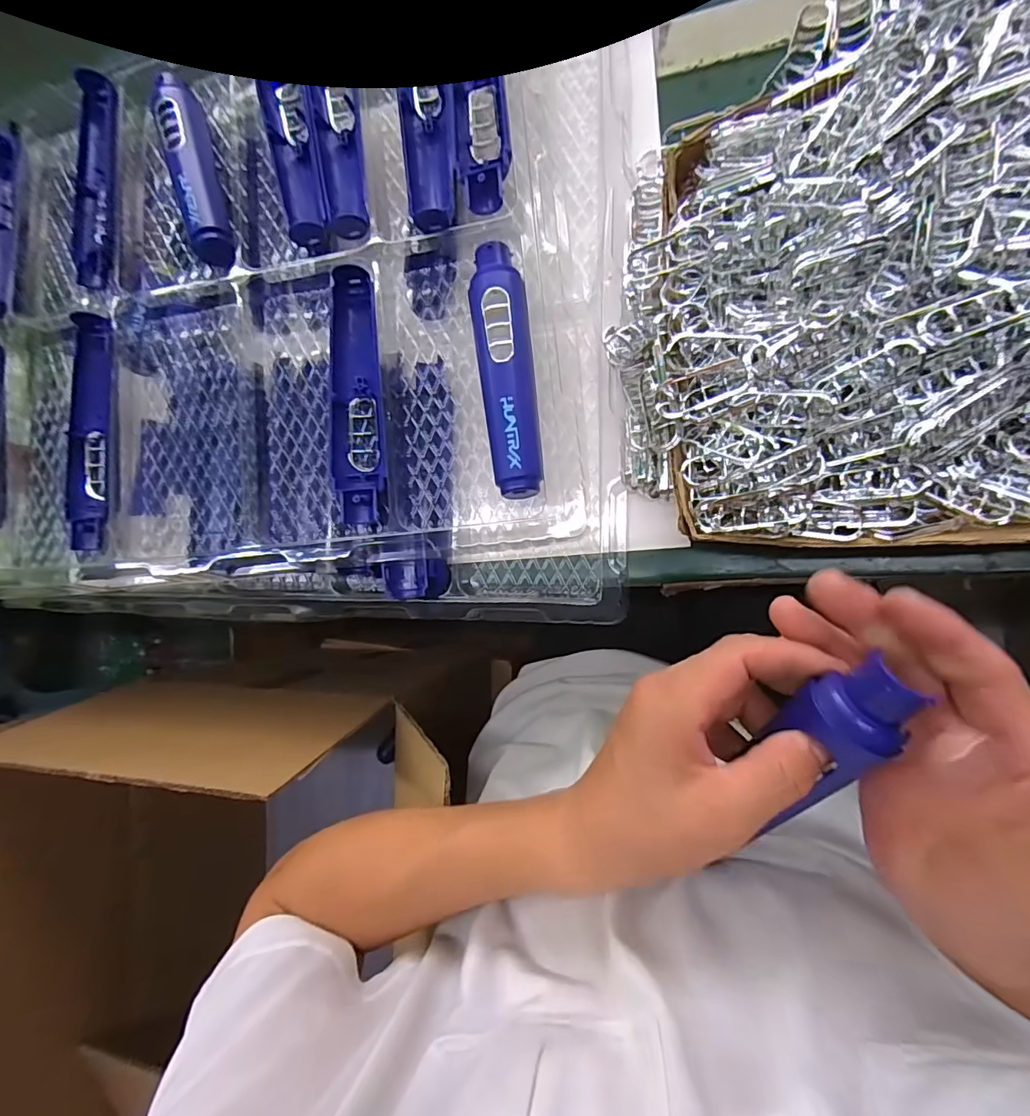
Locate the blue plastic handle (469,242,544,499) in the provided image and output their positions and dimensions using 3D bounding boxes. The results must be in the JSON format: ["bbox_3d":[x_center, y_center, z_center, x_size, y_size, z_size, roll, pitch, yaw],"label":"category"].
[{"bbox_3d":[-0.006,-0.125,0.340,0.036,0.028,0.171,-7,86,8],"label":"blue plastic handle"}]

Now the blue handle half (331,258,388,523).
[{"bbox_3d":[-0.109,-0.110,0.356,0.036,0.024,0.173,-5,86,8],"label":"blue handle half"}]

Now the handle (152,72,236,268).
[{"bbox_3d":[-0.246,-0.300,0.387,0.029,0.030,0.178,-21,84,7],"label":"handle"}]

